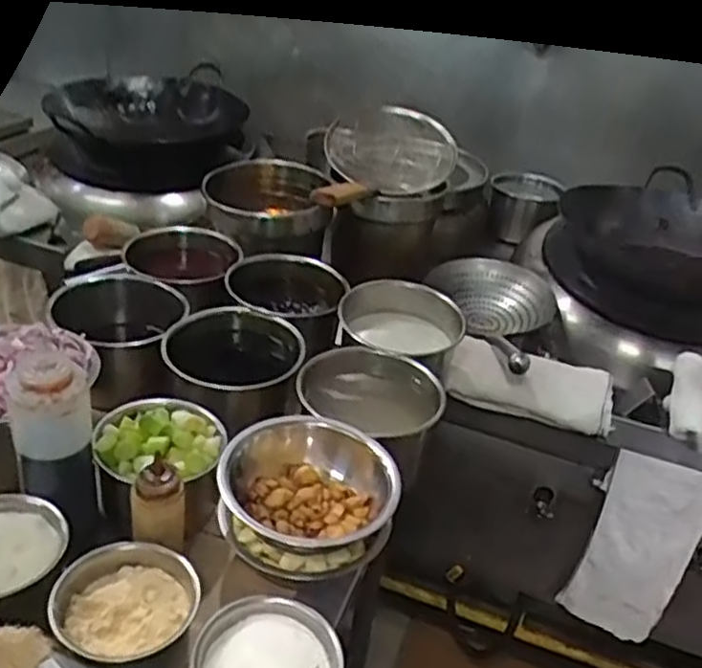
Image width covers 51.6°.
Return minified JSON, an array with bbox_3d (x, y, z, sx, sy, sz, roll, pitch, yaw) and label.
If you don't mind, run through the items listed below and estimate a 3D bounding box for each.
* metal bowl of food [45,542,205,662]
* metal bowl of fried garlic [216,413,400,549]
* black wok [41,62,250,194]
[{"bbox_3d":[-0.190,0.223,0.611,0.108,0.046,0.104,5,31,-3],"label":"metal bowl of food"},{"bbox_3d":[-0.048,0.148,0.711,0.157,0.064,0.157,5,31,-3],"label":"metal bowl of fried garlic"},{"bbox_3d":[-0.433,-0.450,1.574,0.376,0.162,0.391,3,31,-8],"label":"black wok"}]

